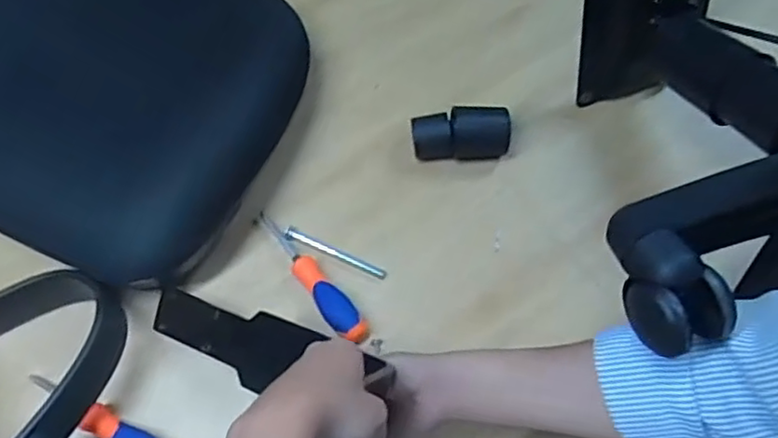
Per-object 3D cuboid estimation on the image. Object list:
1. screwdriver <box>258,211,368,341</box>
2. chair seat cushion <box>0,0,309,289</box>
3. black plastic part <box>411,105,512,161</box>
[{"bbox_3d":[-0.085,0.060,0.690,0.030,0.022,0.178,-37,70,-14],"label":"screwdriver"},{"bbox_3d":[-0.349,-0.160,0.766,0.407,0.092,0.394,23,68,11],"label":"chair seat cushion"},{"bbox_3d":[0.081,-0.097,0.745,0.111,0.049,0.055,2,66,2],"label":"black plastic part"}]

